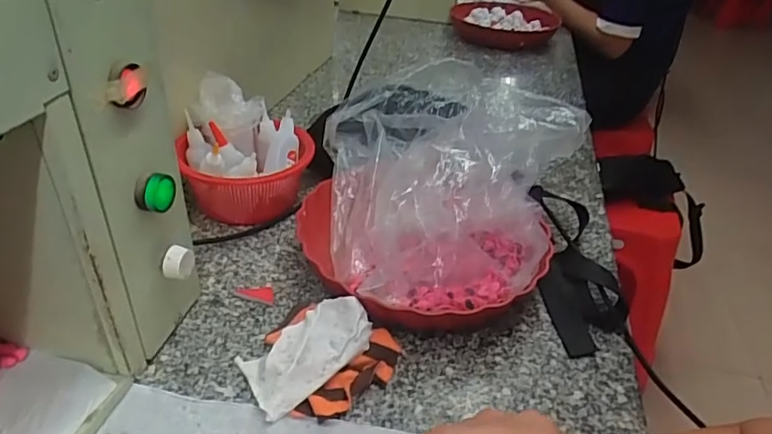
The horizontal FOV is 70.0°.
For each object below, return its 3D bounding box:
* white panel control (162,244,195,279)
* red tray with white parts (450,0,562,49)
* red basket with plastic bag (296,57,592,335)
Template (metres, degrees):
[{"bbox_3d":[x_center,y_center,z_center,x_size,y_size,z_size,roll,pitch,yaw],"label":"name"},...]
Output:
[{"bbox_3d":[-0.162,0.035,0.429,0.016,0.024,0.023,12,35,10],"label":"white panel control"},{"bbox_3d":[0.265,-0.432,1.226,0.223,0.051,0.230,15,35,17],"label":"red tray with white parts"},{"bbox_3d":[0.054,-0.044,0.589,0.260,0.136,0.381,15,35,16],"label":"red basket with plastic bag"}]

